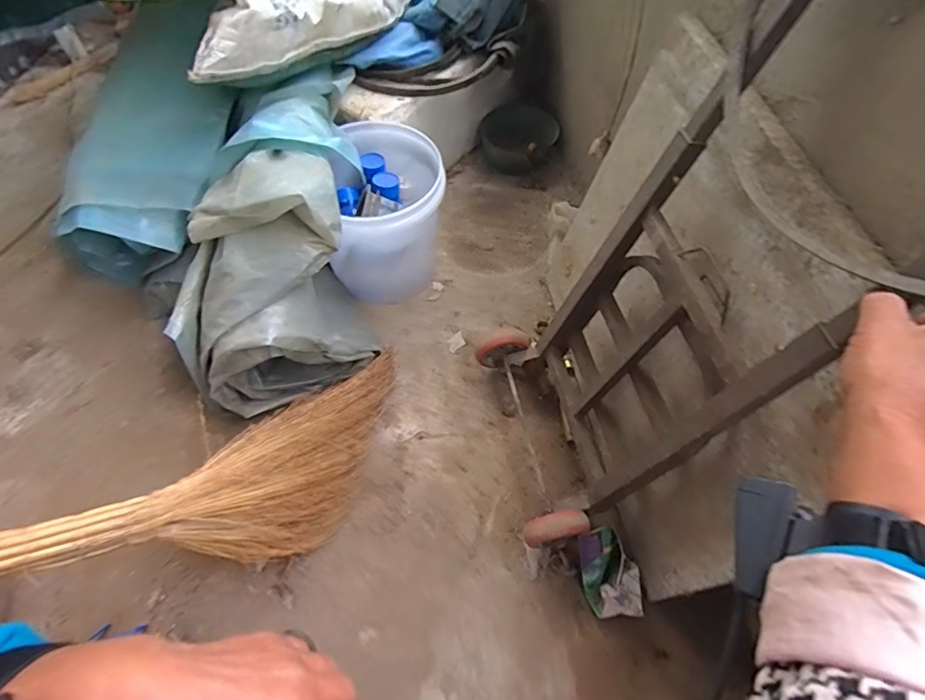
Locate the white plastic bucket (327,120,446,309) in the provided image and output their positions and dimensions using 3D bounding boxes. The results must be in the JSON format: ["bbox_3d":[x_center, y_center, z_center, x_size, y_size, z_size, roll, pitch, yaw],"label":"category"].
[{"bbox_3d":[-0.156,-0.234,0.938,0.272,0.253,0.211,-38,66,-20],"label":"white plastic bucket"}]

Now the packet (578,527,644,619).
[{"bbox_3d":[0.214,0.319,0.712,0.080,0.070,0.108,-9,59,-5],"label":"packet"}]

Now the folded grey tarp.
[{"bbox_3d":[-0.309,-0.095,0.793,0.284,0.337,0.279,-20,61,-12],"label":"folded grey tarp"}]

